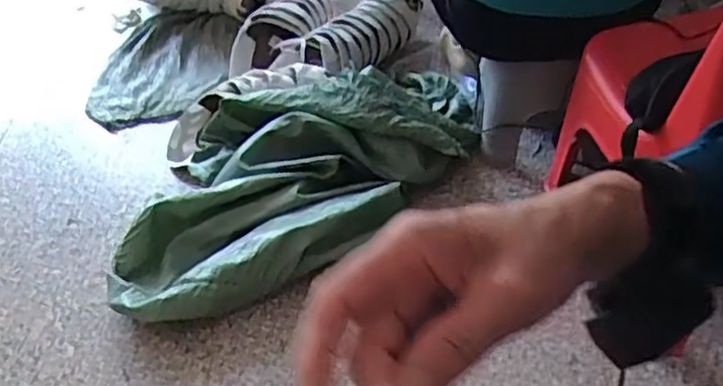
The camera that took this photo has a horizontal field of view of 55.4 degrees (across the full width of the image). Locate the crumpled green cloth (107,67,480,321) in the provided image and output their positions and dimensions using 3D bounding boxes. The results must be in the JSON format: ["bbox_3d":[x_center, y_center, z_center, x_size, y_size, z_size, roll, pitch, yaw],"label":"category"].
[{"bbox_3d":[-0.111,-0.051,1.306,0.749,0.179,0.421,-22,45,-15],"label":"crumpled green cloth"}]

